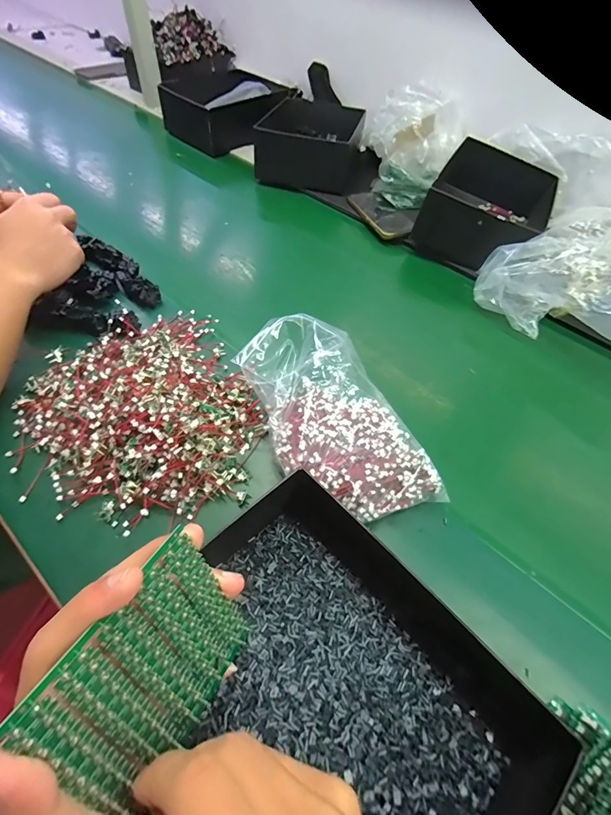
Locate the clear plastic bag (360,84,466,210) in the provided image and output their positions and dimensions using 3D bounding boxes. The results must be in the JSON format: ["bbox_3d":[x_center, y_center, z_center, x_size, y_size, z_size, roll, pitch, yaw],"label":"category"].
[{"bbox_3d":[0.207,-0.519,0.771,0.192,0.129,0.210,13,54,5],"label":"clear plastic bag"}]

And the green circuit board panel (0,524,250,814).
[{"bbox_3d":[-0.064,0.114,0.170,0.004,0.081,0.085,-2,32,34],"label":"green circuit board panel"}]

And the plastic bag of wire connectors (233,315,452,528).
[{"bbox_3d":[0.028,0.008,0.389,0.133,0.076,0.219,-22,59,-19],"label":"plastic bag of wire connectors"}]

